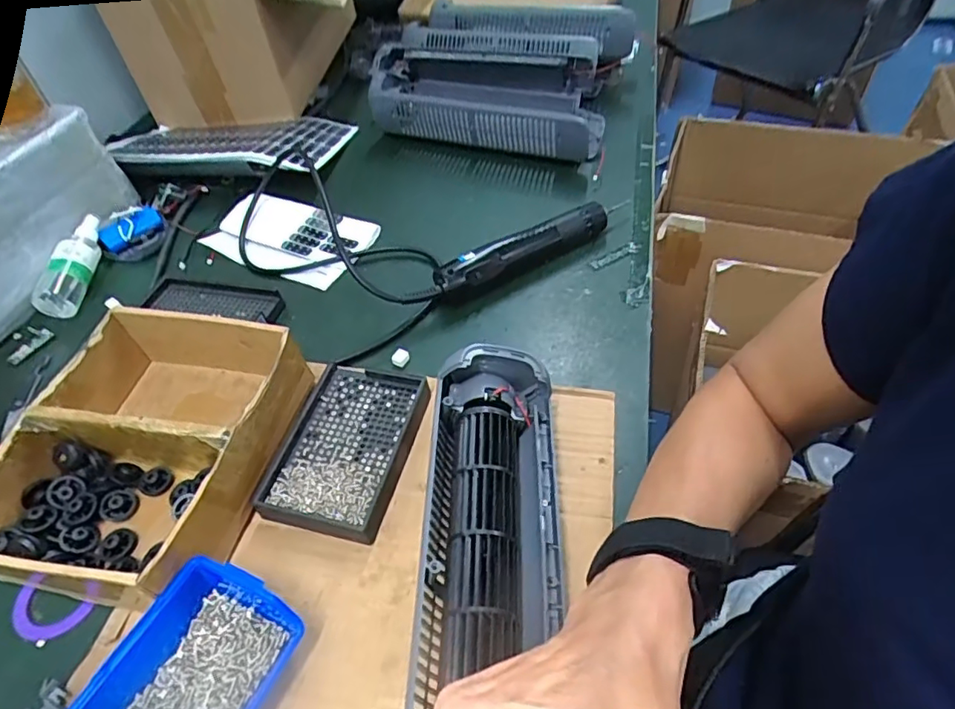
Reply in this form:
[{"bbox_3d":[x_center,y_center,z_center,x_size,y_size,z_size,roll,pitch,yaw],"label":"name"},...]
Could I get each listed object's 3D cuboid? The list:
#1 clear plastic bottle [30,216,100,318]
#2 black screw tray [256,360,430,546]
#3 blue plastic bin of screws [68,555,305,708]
[{"bbox_3d":[-0.437,-0.106,0.613,0.041,0.033,0.139,-1,59,0],"label":"clear plastic bottle"},{"bbox_3d":[-0.101,0.068,0.439,0.094,0.027,0.136,8,49,13],"label":"black screw tray"},{"bbox_3d":[-0.163,0.185,0.323,0.082,0.040,0.112,17,52,21],"label":"blue plastic bin of screws"}]

